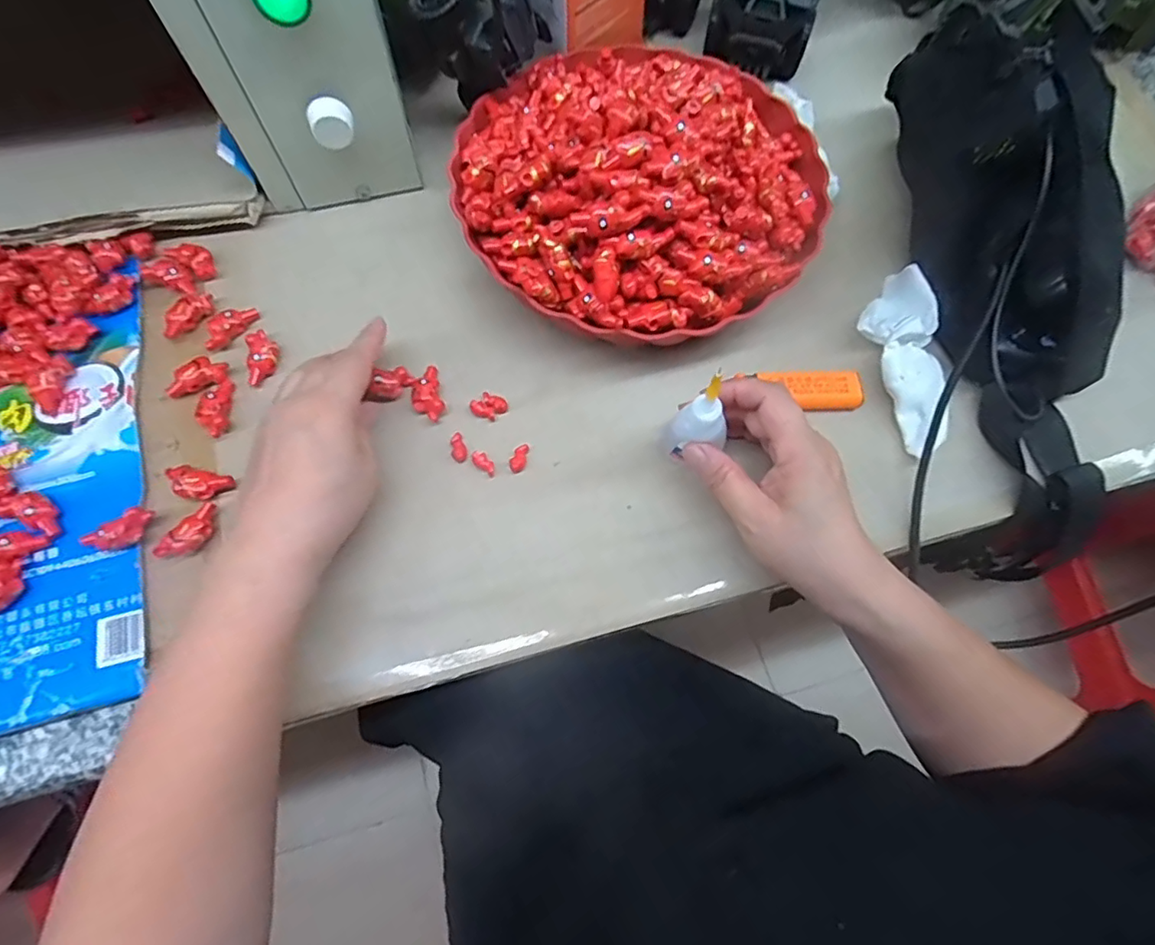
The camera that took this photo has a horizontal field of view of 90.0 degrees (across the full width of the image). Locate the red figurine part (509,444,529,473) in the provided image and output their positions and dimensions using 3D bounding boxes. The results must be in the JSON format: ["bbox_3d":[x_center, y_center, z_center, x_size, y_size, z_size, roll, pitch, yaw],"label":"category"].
[{"bbox_3d":[-0.036,-0.009,0.354,0.010,0.004,0.018,13,70,4],"label":"red figurine part"}]

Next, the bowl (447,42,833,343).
[{"bbox_3d":[0.043,-0.198,0.367,0.234,0.082,0.231,0,70,-1],"label":"bowl"}]

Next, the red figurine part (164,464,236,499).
[{"bbox_3d":[-0.224,0.007,0.343,0.041,0.014,0.018,13,70,4],"label":"red figurine part"}]

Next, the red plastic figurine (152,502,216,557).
[{"bbox_3d":[-0.221,0.036,0.328,0.018,0.010,0.038,40,74,13],"label":"red plastic figurine"}]

